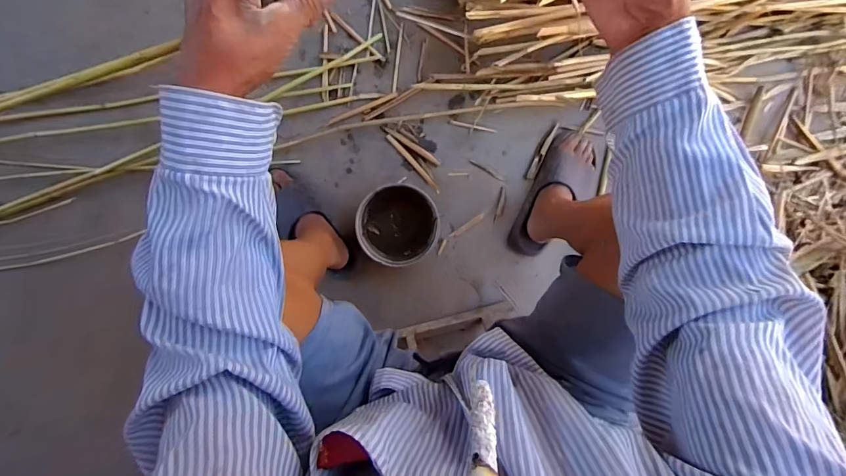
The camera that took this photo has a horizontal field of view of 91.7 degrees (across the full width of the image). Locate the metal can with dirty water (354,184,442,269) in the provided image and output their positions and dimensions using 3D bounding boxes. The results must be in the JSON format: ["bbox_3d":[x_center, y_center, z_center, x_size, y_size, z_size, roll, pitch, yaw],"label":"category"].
[{"bbox_3d":[-0.049,-0.026,0.833,0.156,0.082,0.159,0,98,-2],"label":"metal can with dirty water"}]

